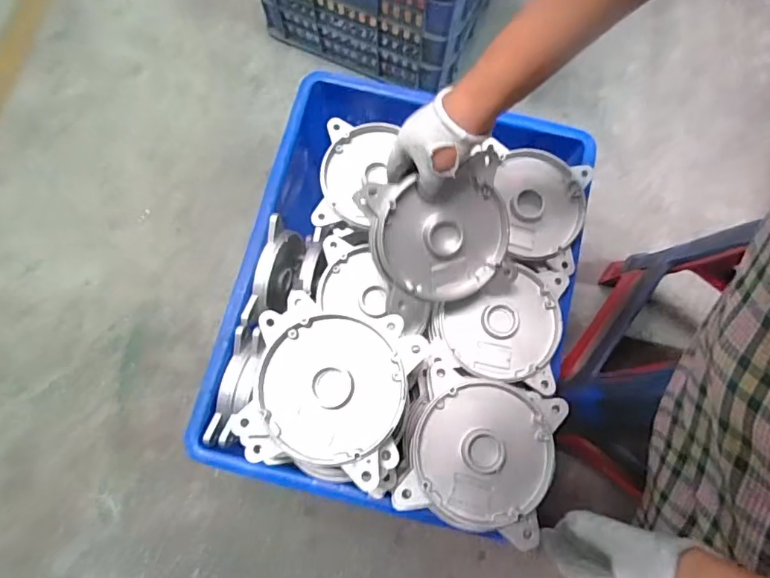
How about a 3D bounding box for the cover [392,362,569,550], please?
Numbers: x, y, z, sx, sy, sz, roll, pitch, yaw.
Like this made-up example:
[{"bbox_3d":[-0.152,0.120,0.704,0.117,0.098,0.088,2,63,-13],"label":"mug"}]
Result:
[{"bbox_3d":[0.099,0.167,0.525,0.148,0.031,0.149,17,76,4],"label":"cover"}]

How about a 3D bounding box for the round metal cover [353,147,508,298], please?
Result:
[{"bbox_3d":[0.060,-0.058,0.544,0.146,0.026,0.140,-18,107,0],"label":"round metal cover"}]

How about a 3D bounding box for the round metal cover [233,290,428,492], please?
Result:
[{"bbox_3d":[-0.051,0.093,0.489,0.138,0.013,0.140,21,77,5],"label":"round metal cover"}]

